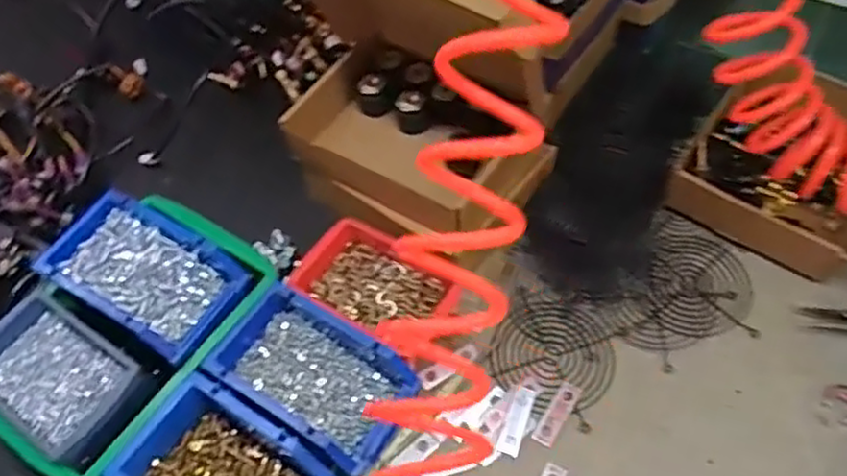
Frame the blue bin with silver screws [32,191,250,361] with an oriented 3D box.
[{"bbox_3d":[-0.250,0.031,0.625,0.165,0.046,0.102,26,62,21],"label":"blue bin with silver screws"}]

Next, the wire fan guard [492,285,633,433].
[{"bbox_3d":[0.122,0.110,0.658,0.113,0.006,0.111,20,60,17],"label":"wire fan guard"}]

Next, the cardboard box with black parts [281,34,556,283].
[{"bbox_3d":[-0.003,-0.087,0.734,0.242,0.108,0.169,26,62,21],"label":"cardboard box with black parts"}]

